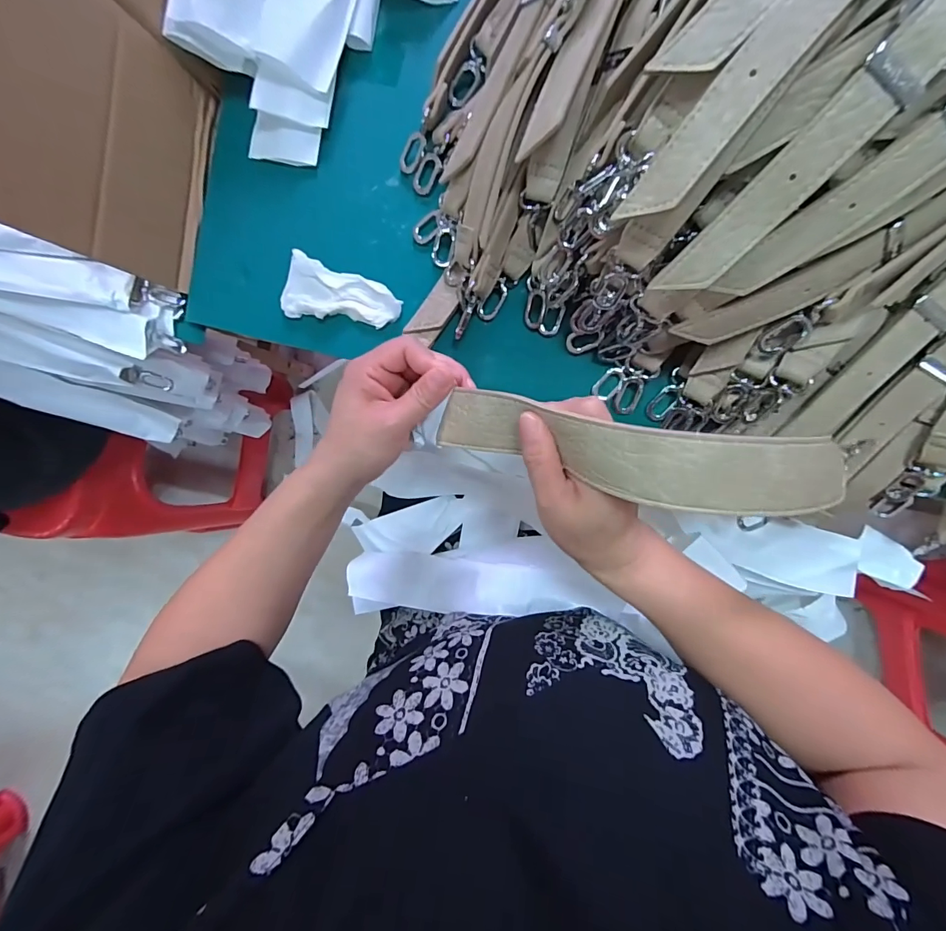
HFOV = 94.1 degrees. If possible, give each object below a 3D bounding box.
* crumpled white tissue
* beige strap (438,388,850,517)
[{"bbox_3d":[-0.106,-0.134,0.354,0.095,0.014,0.045,18,94,5],"label":"crumpled white tissue"},{"bbox_3d":[0.080,-0.007,0.249,0.217,0.063,0.043,13,94,24],"label":"beige strap"}]

